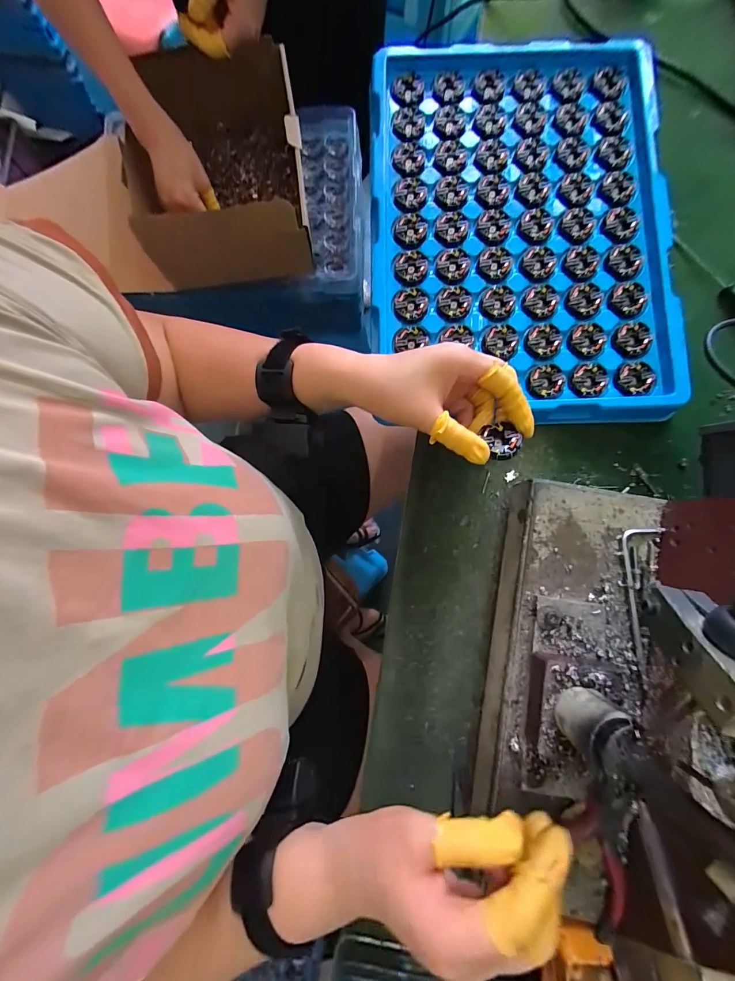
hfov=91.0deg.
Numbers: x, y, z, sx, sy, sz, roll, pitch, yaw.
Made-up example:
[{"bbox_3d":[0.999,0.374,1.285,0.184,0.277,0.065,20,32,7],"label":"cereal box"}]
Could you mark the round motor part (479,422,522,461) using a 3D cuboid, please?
[{"bbox_3d":[0.101,-0.037,0.272,0.026,0.012,0.028,0,80,0],"label":"round motor part"}]

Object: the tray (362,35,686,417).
[{"bbox_3d":[0.145,-0.252,0.341,0.279,0.031,0.373,-1,83,1],"label":"tray"}]

